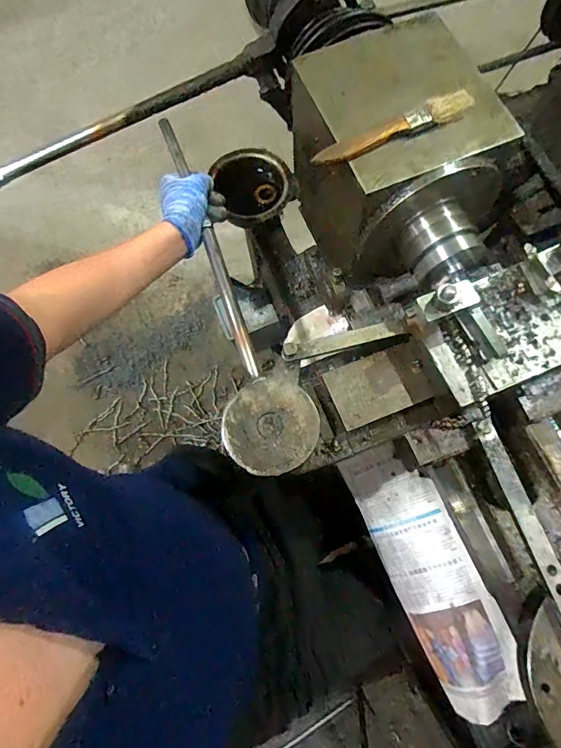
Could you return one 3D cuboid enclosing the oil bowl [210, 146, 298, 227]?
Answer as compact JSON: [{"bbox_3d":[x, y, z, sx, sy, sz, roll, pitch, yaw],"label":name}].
[{"bbox_3d":[-0.044,-0.299,0.684,0.107,0.065,0.118,-24,73,-5],"label":"oil bowl"}]

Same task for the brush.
[{"bbox_3d":[0.099,-0.216,0.380,0.148,0.015,0.019,-22,73,-5],"label":"brush"}]

